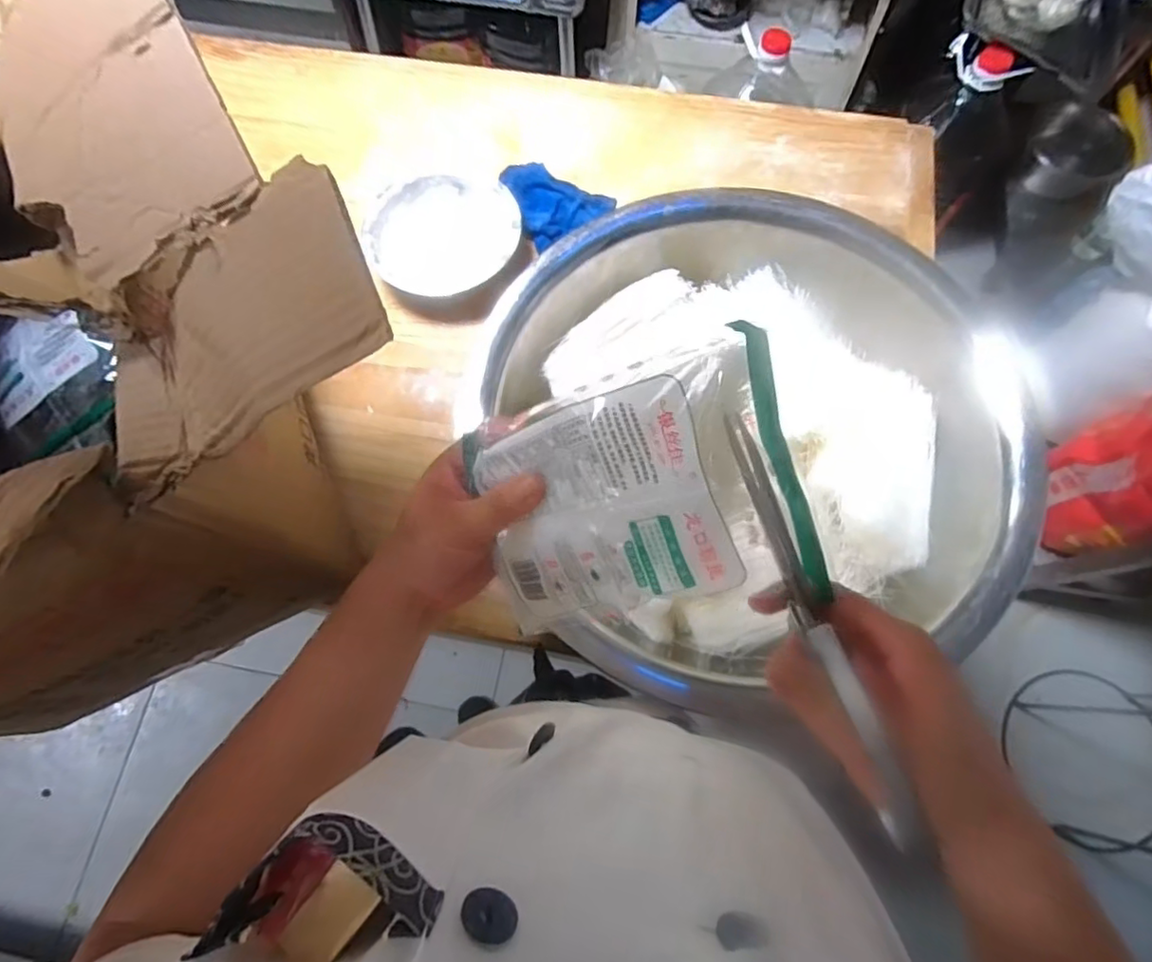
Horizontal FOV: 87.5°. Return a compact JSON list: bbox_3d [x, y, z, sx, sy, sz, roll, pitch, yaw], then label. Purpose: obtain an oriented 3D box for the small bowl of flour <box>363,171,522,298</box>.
[{"bbox_3d":[-0.169,-0.315,0.775,0.189,0.043,0.185,0,72,1],"label":"small bowl of flour"}]

